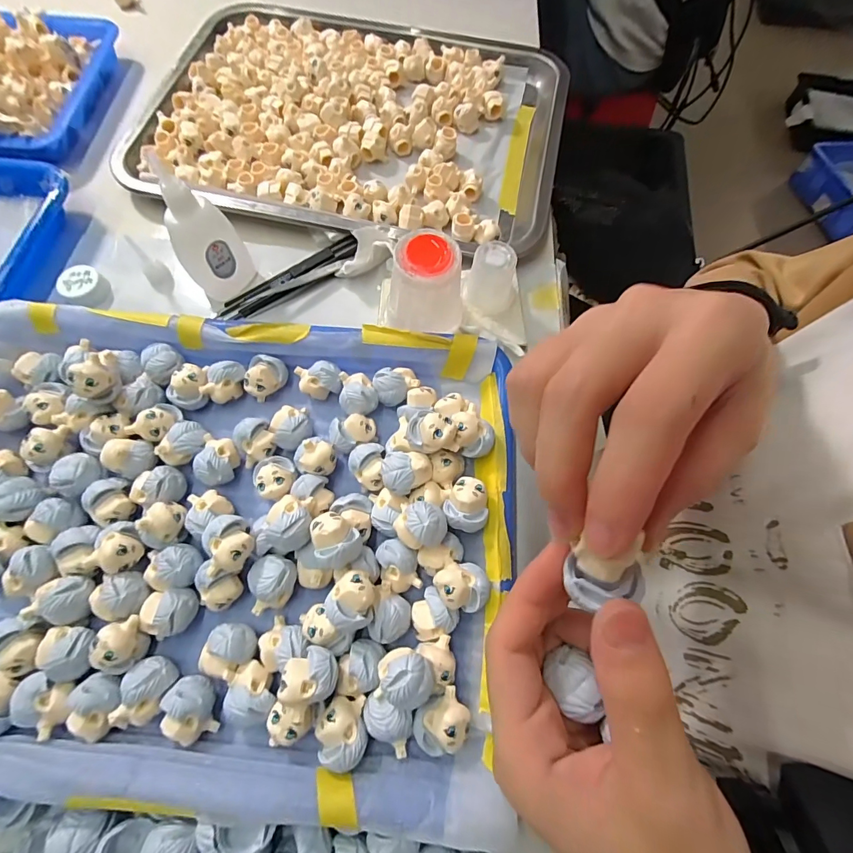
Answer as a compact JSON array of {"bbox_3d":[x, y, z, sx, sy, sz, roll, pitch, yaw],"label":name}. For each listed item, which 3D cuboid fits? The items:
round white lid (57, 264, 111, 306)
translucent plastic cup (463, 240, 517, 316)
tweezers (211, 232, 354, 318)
[{"bbox_3d":[-0.249,-0.102,0.302,0.030,0.013,0.028,1,70,-2],"label":"round white lid"},{"bbox_3d":[0.045,-0.101,0.293,0.034,0.044,0.032,1,70,-2],"label":"translucent plastic cup"},{"bbox_3d":[-0.101,-0.110,0.309,0.113,0.012,0.022,-31,73,-12],"label":"tweezers"}]

